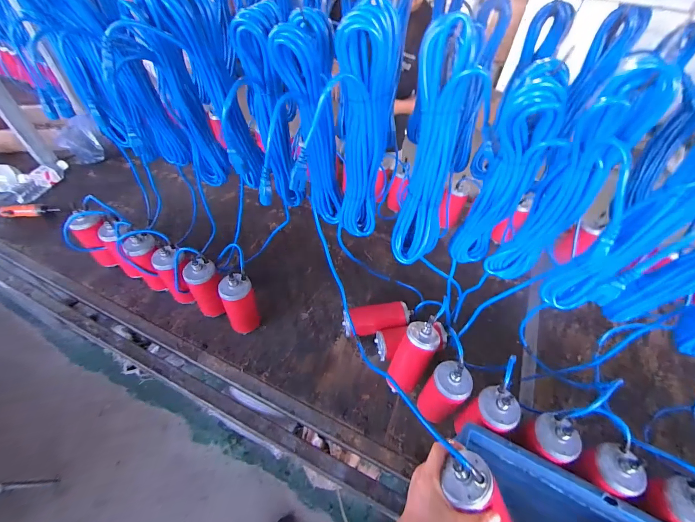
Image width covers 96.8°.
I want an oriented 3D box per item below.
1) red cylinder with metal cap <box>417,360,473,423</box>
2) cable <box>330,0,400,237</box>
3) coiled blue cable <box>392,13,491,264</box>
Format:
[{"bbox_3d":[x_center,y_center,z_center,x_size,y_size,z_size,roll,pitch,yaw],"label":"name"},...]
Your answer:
[{"bbox_3d":[0.204,0.284,0.666,0.067,0.187,0.071,2,50,-2],"label":"red cylinder with metal cap"},{"bbox_3d":[0.019,-0.180,0.481,0.085,0.336,0.053,7,50,2],"label":"cable"},{"bbox_3d":[0.119,-0.133,0.448,0.093,0.327,0.066,15,51,9],"label":"coiled blue cable"}]

